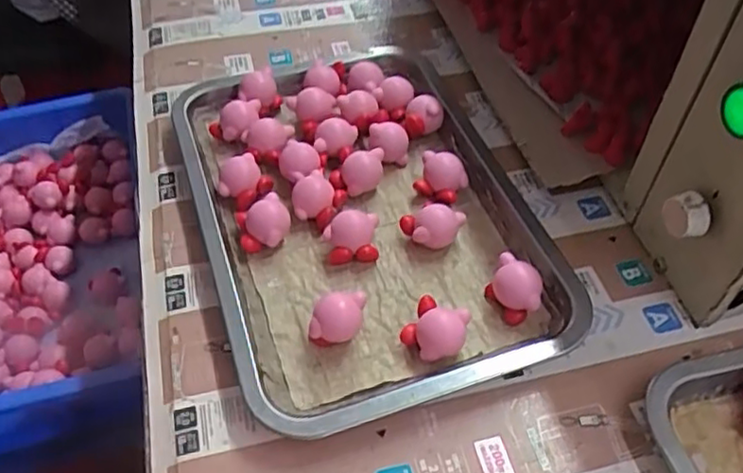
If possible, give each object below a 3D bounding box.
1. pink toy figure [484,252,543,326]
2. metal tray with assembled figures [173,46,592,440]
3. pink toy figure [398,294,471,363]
[{"bbox_3d":[0.091,0.032,0.416,0.027,0.031,0.033,-24,54,-16],"label":"pink toy figure"},{"bbox_3d":[-0.011,-0.027,0.472,0.218,0.035,0.320,-18,52,-11],"label":"metal tray with assembled figures"},{"bbox_3d":[0.038,0.057,0.394,0.035,0.026,0.032,23,56,21],"label":"pink toy figure"}]

